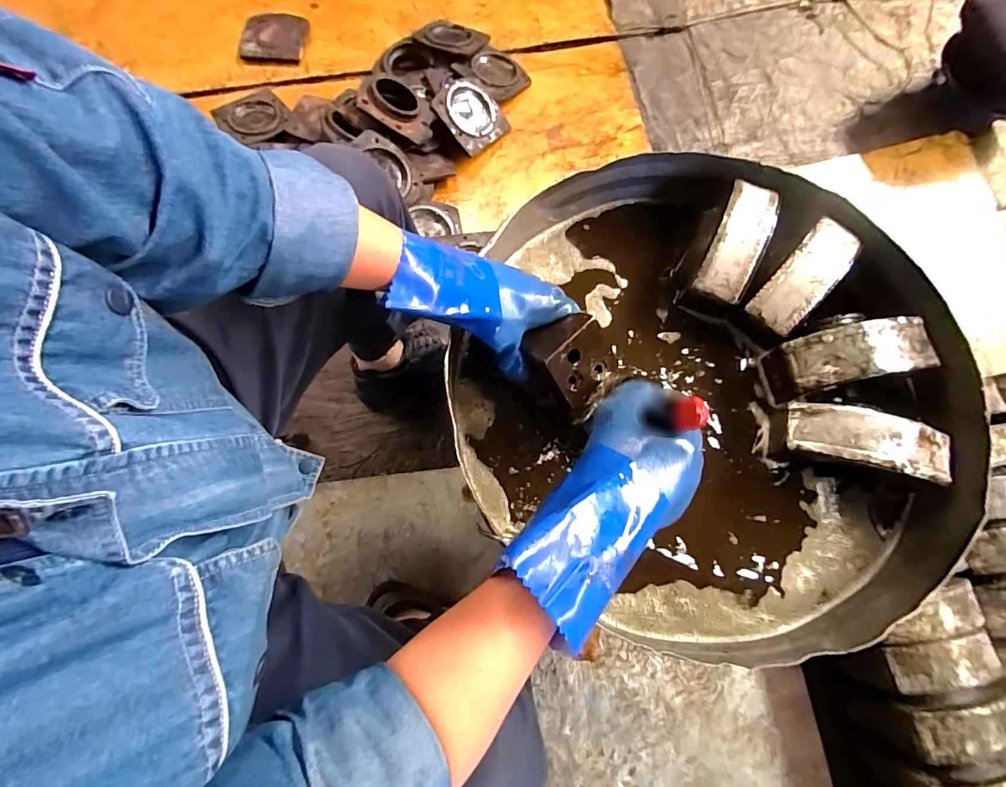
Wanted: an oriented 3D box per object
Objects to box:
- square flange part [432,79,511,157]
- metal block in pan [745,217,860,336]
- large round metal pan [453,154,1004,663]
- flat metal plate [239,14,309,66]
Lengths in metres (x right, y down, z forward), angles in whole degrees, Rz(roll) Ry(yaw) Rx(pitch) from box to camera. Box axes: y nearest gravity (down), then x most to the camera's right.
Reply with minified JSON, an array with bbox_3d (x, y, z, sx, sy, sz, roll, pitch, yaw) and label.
[{"bbox_3d":[-0.071,-0.650,1.059,0.159,0.021,0.166,46,64,-15],"label":"square flange part"},{"bbox_3d":[0.366,-0.142,0.548,0.058,0.032,0.155,43,80,8],"label":"metal block in pan"},{"bbox_3d":[0.237,-0.011,0.544,0.559,0.102,0.546,0,78,-1],"label":"large round metal pan"},{"bbox_3d":[-0.620,-0.964,1.237,0.187,0.019,0.191,0,78,-1],"label":"flat metal plate"}]

